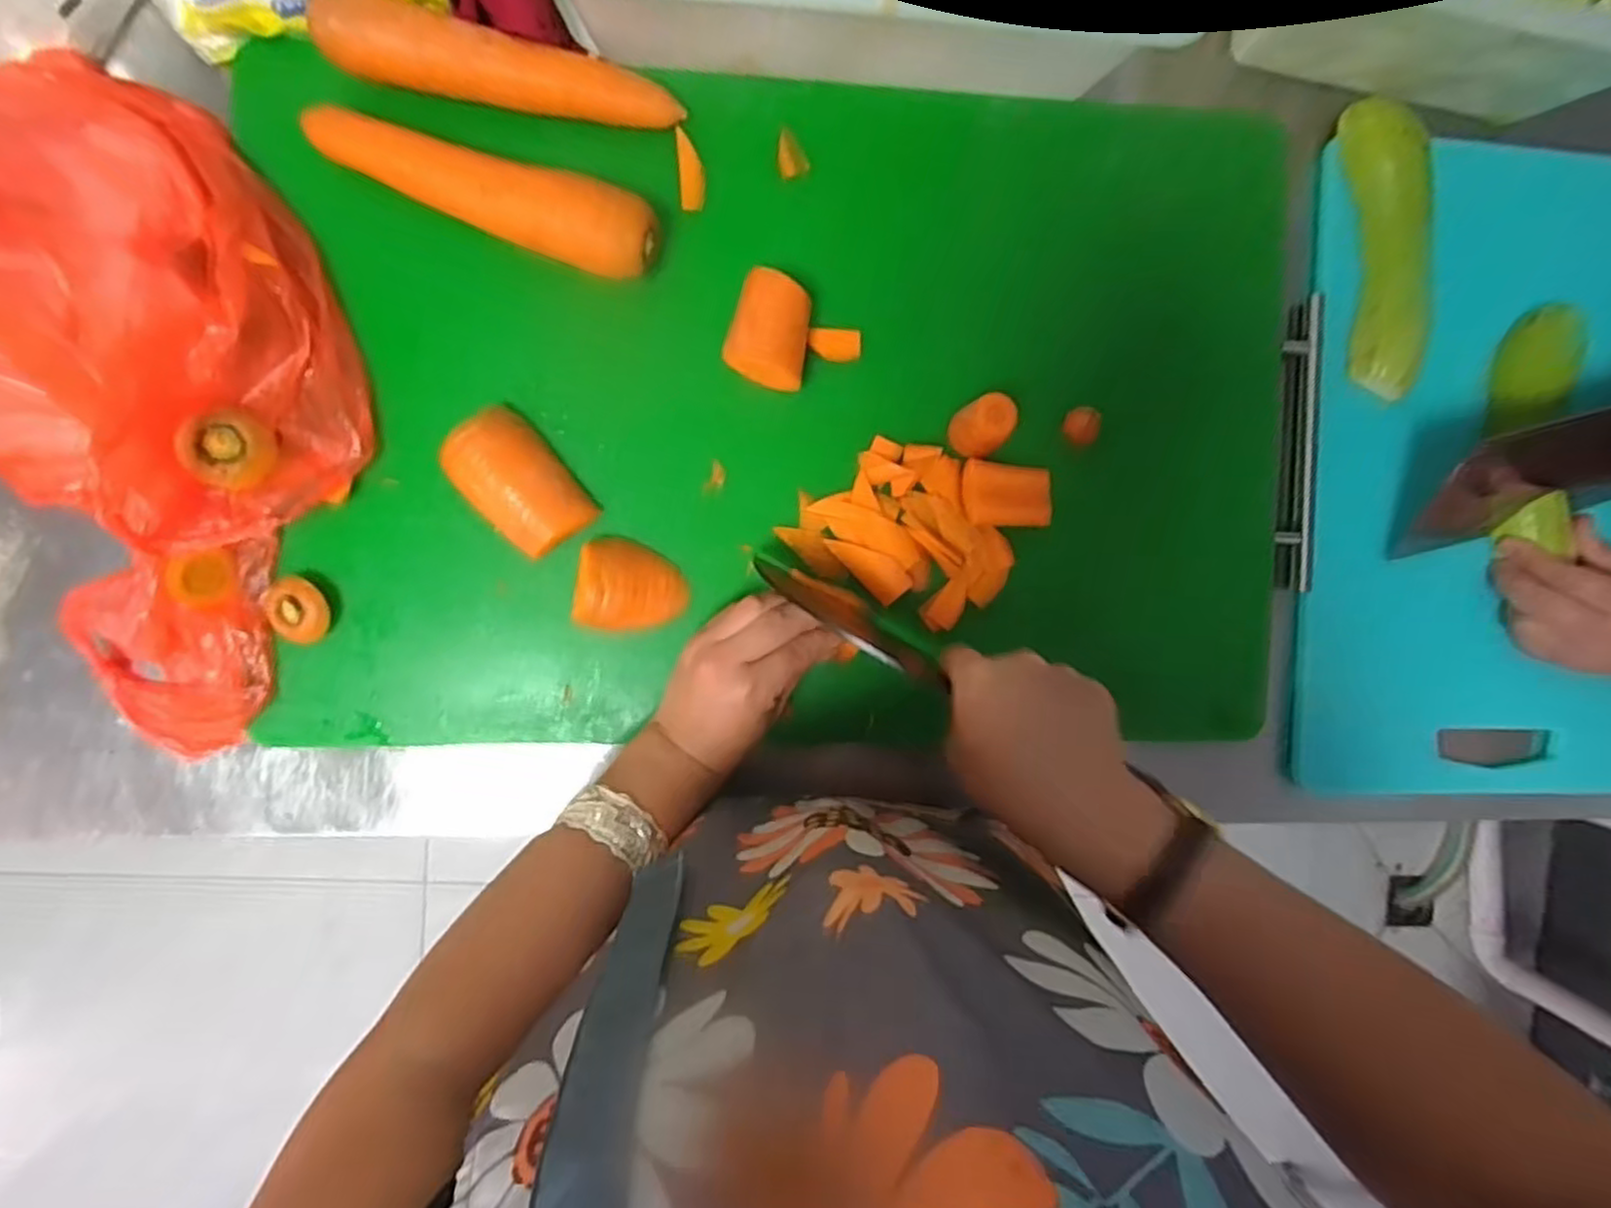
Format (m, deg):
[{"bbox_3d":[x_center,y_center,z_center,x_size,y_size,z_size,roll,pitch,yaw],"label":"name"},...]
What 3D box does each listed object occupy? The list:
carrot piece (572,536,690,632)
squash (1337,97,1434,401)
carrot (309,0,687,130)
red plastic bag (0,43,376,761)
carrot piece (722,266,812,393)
[{"bbox_3d":[-0.105,-0.010,0.452,0.063,0.030,0.054,12,91,-6],"label":"carrot piece"},{"bbox_3d":[0.382,-0.234,0.488,0.038,0.039,0.188,-4,92,-6],"label":"squash"},{"bbox_3d":[-0.167,-0.297,0.415,0.188,0.031,0.042,8,91,-6],"label":"carrot"},{"bbox_3d":[-0.363,-0.112,0.404,0.215,0.085,0.369,-23,94,-5],"label":"red plastic bag"},{"bbox_3d":[-0.021,-0.160,0.446,0.045,0.046,0.062,11,91,-6],"label":"carrot piece"}]

